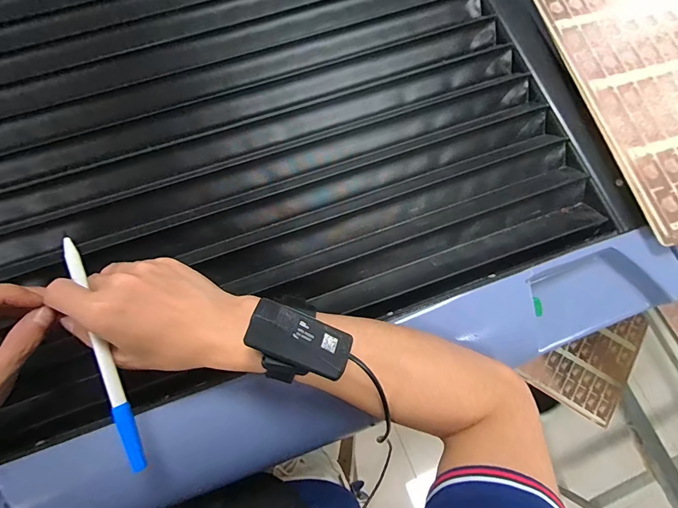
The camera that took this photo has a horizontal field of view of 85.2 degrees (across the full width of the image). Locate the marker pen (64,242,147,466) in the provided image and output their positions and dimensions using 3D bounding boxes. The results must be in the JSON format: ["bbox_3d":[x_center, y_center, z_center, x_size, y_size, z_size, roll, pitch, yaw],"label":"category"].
[{"bbox_3d":[-0.167,0.070,0.262,0.009,0.010,0.168,-20,86,-6],"label":"marker pen"}]

